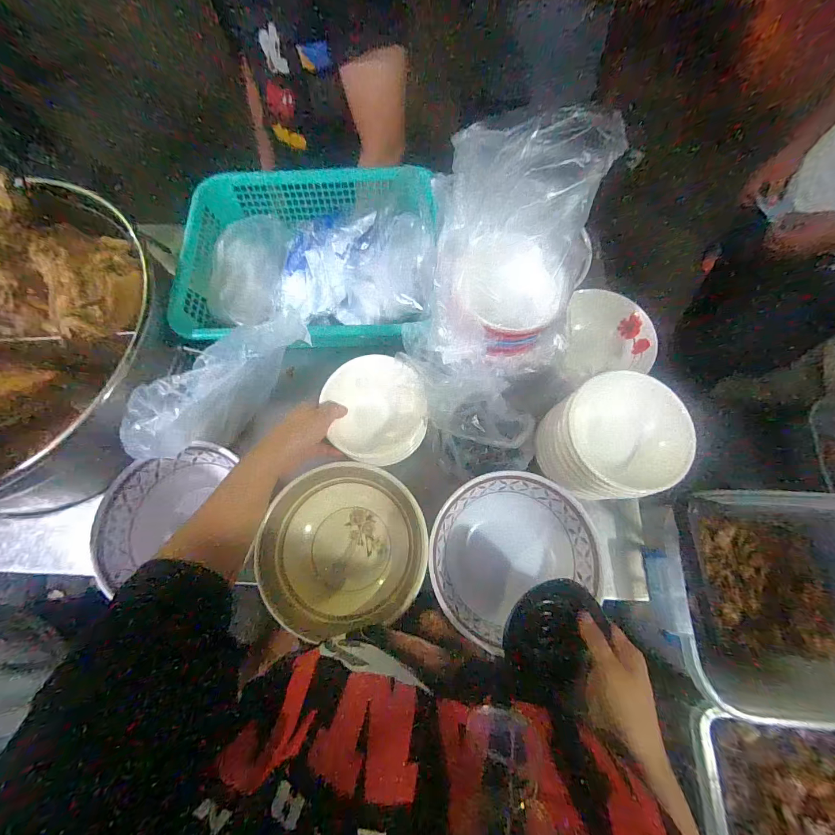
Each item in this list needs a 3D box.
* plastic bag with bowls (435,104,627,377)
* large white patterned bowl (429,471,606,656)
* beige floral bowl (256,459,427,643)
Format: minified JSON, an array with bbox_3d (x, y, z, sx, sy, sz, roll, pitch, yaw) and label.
[{"bbox_3d":[0.094,-0.161,0.366,0.166,0.182,0.160,8,71,3],"label":"plastic bag with bowls"},{"bbox_3d":[0.110,0.159,0.442,0.193,0.057,0.171,-27,73,-8],"label":"large white patterned bowl"},{"bbox_3d":[-0.089,0.156,0.447,0.192,0.065,0.195,0,71,0],"label":"beige floral bowl"}]

